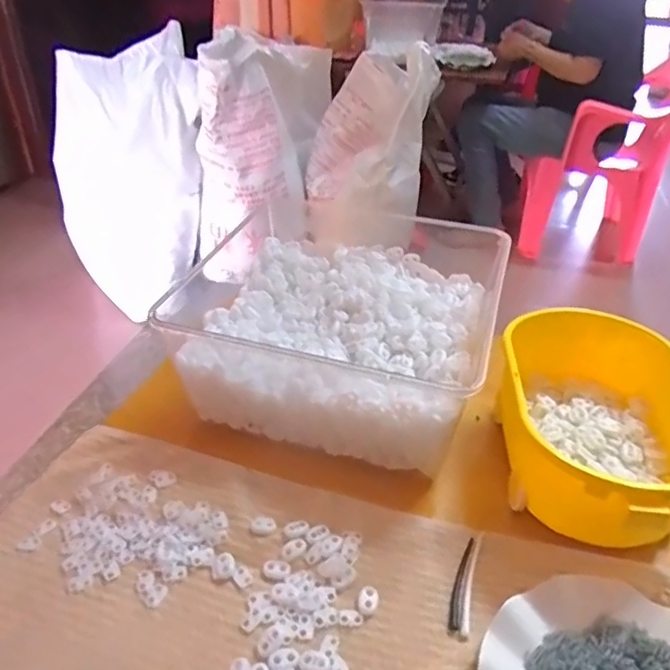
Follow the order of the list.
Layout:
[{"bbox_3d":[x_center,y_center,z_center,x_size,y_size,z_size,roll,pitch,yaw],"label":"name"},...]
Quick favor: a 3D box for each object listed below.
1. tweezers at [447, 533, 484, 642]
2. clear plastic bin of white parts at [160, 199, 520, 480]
[{"bbox_3d":[0.105,0.196,0.476,0.017,0.004,0.097,12,37,14],"label":"tweezers"},{"bbox_3d":[0.014,-0.004,0.627,0.281,0.108,0.286,15,38,17],"label":"clear plastic bin of white parts"}]

